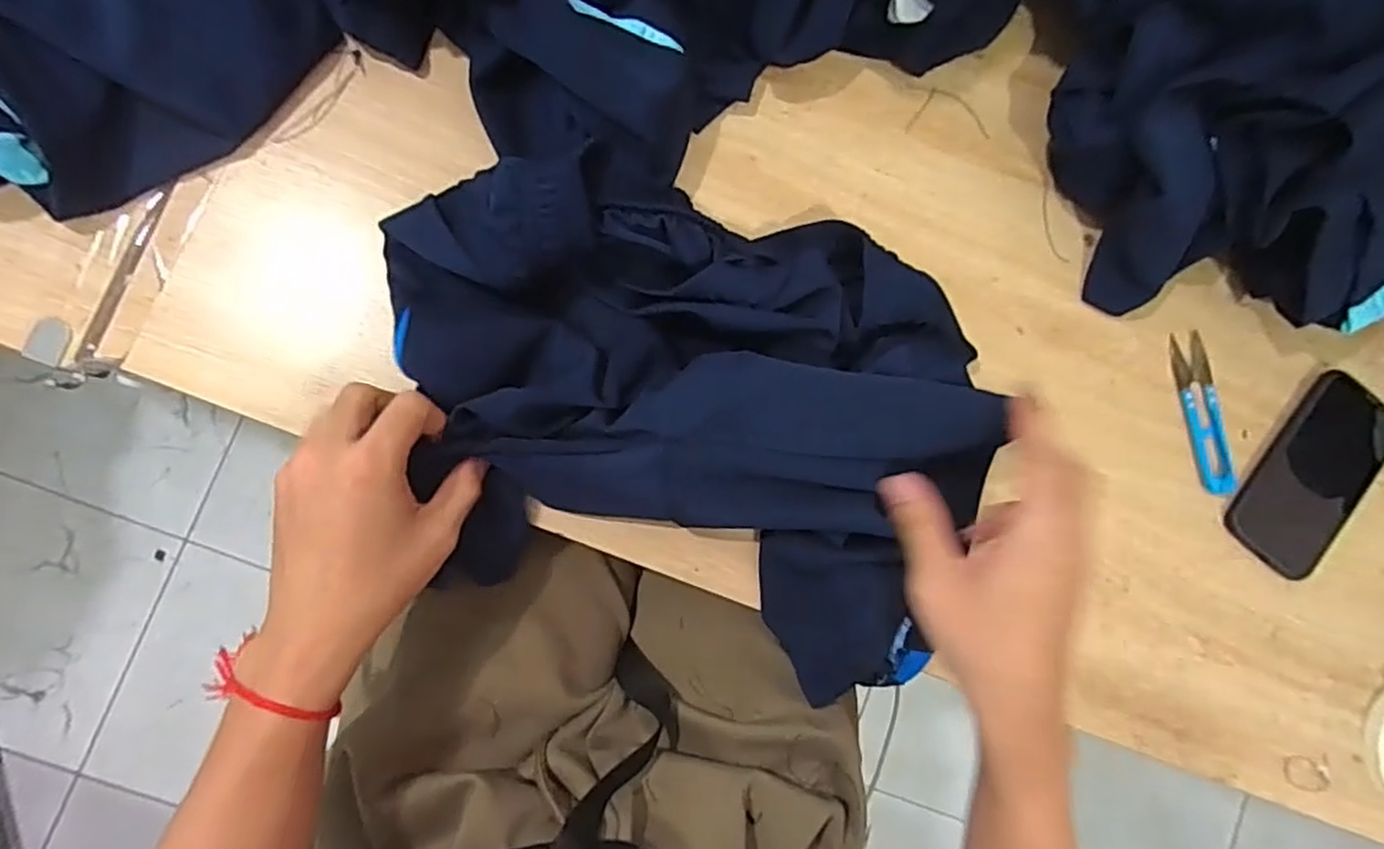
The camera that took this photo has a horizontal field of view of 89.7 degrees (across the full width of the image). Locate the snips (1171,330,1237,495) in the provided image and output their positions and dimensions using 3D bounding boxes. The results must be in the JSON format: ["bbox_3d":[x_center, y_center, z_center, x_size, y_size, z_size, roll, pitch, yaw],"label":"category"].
[{"bbox_3d":[0.379,-0.008,0.514,0.028,0.006,0.119,-9,88,-7],"label":"snips"}]

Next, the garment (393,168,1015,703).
[{"bbox_3d":[-0.008,-0.009,0.431,0.371,0.081,0.275,18,85,-5],"label":"garment"}]

